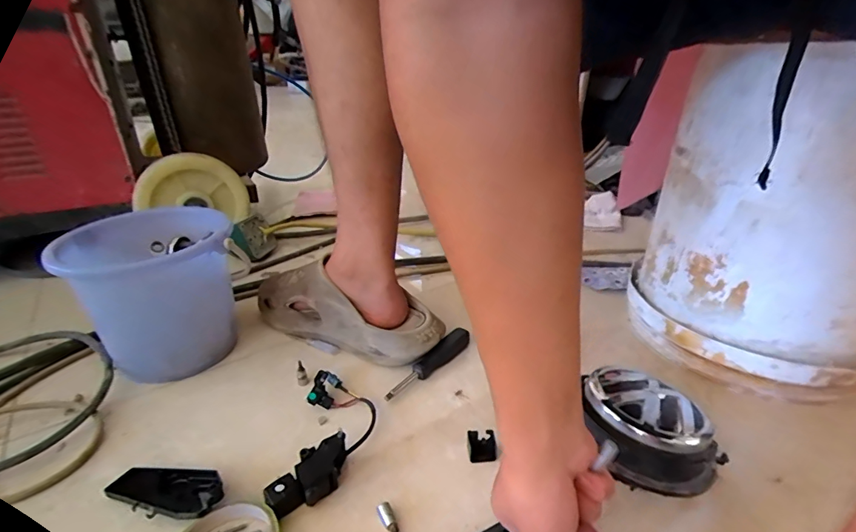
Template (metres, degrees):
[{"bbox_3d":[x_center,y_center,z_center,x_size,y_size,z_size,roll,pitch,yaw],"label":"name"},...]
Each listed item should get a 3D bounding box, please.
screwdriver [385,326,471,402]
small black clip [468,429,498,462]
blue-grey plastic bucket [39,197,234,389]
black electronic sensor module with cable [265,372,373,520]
[{"bbox_3d":[0.000,0.118,0.537,0.137,0.027,0.021,-24,35,-38],"label":"screwdriver"},{"bbox_3d":[0.052,0.174,0.428,0.026,0.025,0.026,0,27,1],"label":"small black clip"},{"bbox_3d":[-0.329,0.037,0.549,0.180,0.167,0.177,-1,27,0],"label":"blue-grey plastic bucket"},{"bbox_3d":[-0.095,0.165,0.438,0.078,0.034,0.166,1,27,4],"label":"black electronic sensor module with cable"}]

